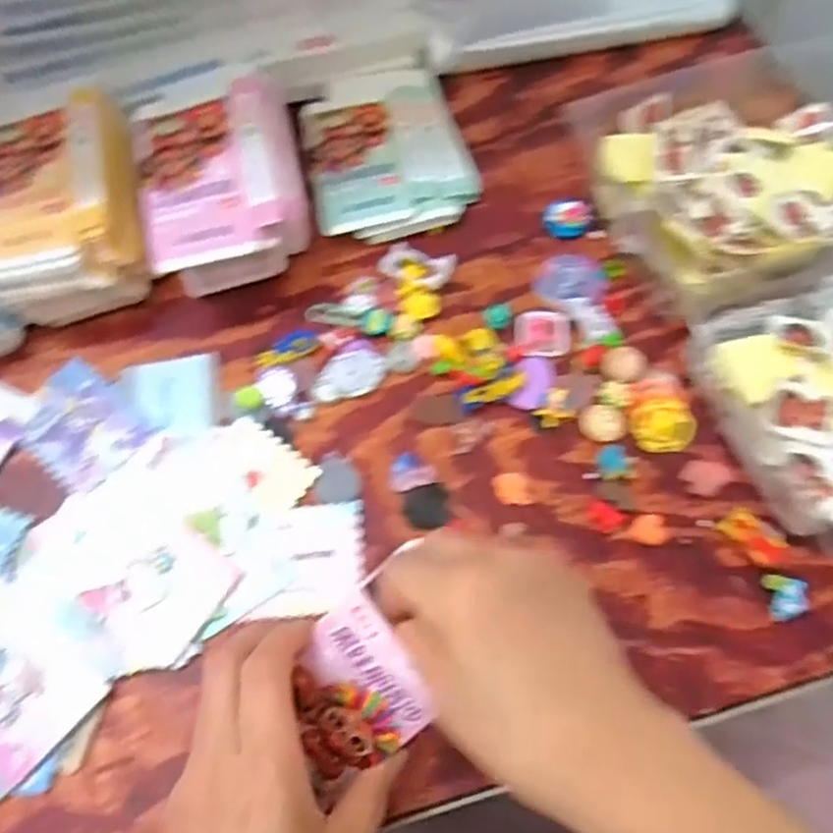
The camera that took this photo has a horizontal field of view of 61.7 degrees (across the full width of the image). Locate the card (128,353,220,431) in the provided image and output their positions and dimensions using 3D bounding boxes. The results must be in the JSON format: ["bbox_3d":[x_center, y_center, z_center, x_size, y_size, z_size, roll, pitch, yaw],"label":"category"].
[{"bbox_3d":[-0.156,-0.016,0.450,0.058,0.007,0.053,-12,64,-3],"label":"card"}]

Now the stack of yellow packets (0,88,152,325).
[{"bbox_3d":[-0.234,-0.138,0.477,0.099,0.068,0.146,-14,64,-4],"label":"stack of yellow packets"}]

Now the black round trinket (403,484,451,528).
[{"bbox_3d":[0.007,0.053,0.406,0.026,0.004,0.025,-1,64,2],"label":"black round trinket"}]

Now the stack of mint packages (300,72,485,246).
[{"bbox_3d":[-0.023,-0.197,0.517,0.112,0.019,0.148,-12,64,-3],"label":"stack of mint packages"}]

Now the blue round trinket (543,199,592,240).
[{"bbox_3d":[0.107,-0.142,0.491,0.031,0.012,0.031,-1,64,2],"label":"blue round trinket"}]

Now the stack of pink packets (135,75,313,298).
[{"bbox_3d":[-0.129,-0.155,0.476,0.101,0.072,0.137,-12,64,-3],"label":"stack of pink packets"}]

